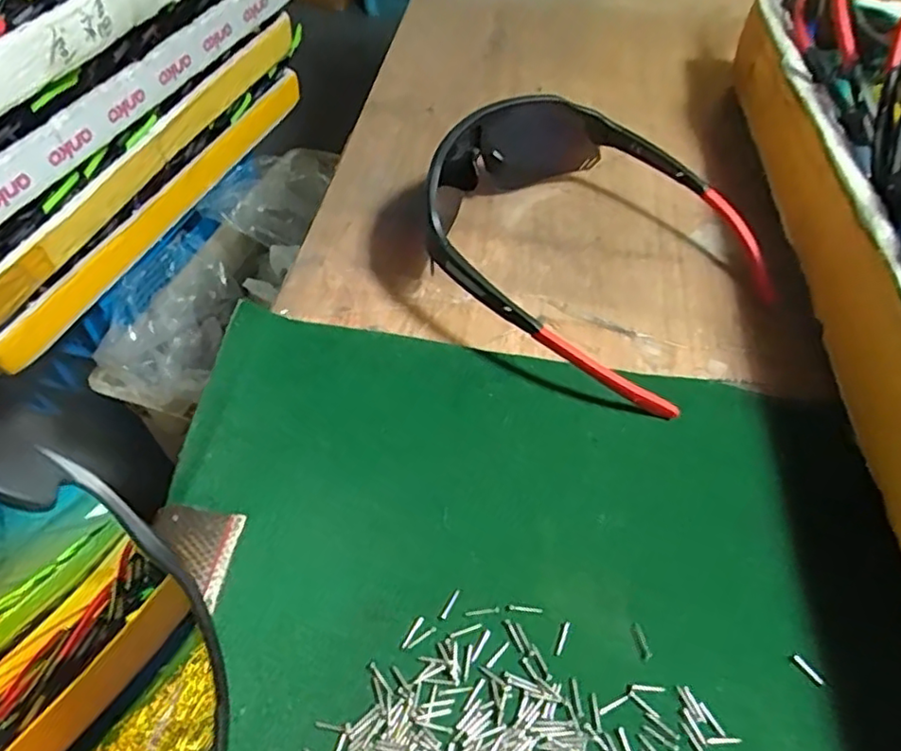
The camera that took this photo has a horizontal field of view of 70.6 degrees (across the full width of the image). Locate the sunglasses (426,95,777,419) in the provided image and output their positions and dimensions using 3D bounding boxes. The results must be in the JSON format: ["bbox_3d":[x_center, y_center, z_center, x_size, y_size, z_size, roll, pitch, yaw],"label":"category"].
[{"bbox_3d":[0.070,-0.078,0.331,0.181,0.057,0.164,35,58,24],"label":"sunglasses"}]

